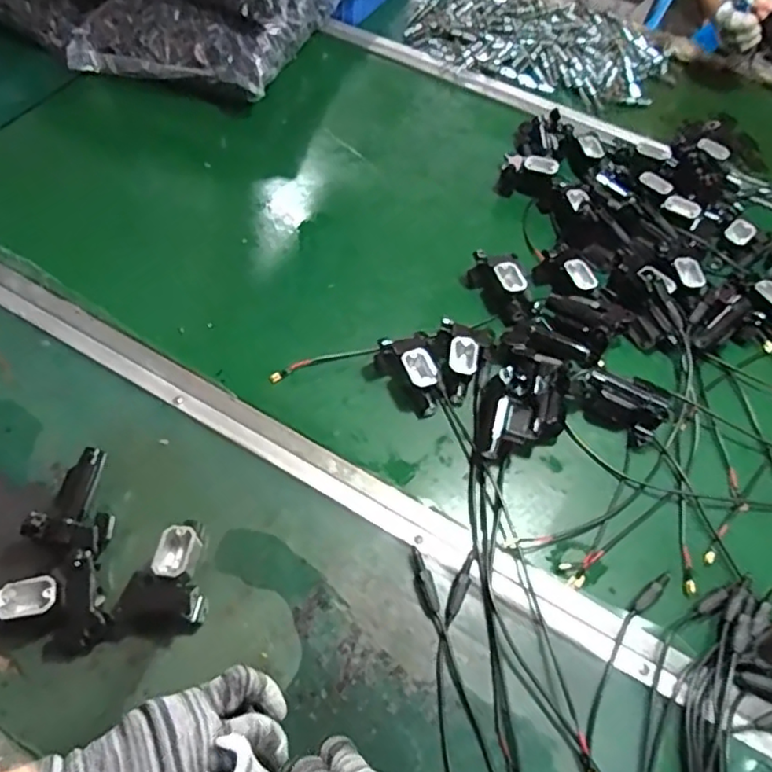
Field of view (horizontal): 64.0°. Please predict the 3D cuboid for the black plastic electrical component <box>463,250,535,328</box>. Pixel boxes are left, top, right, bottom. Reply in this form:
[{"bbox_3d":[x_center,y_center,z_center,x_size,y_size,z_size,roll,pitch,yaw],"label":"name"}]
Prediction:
[{"bbox_3d":[0.126,-0.105,0.673,0.056,0.038,0.085,-10,58,-11],"label":"black plastic electrical component"}]

